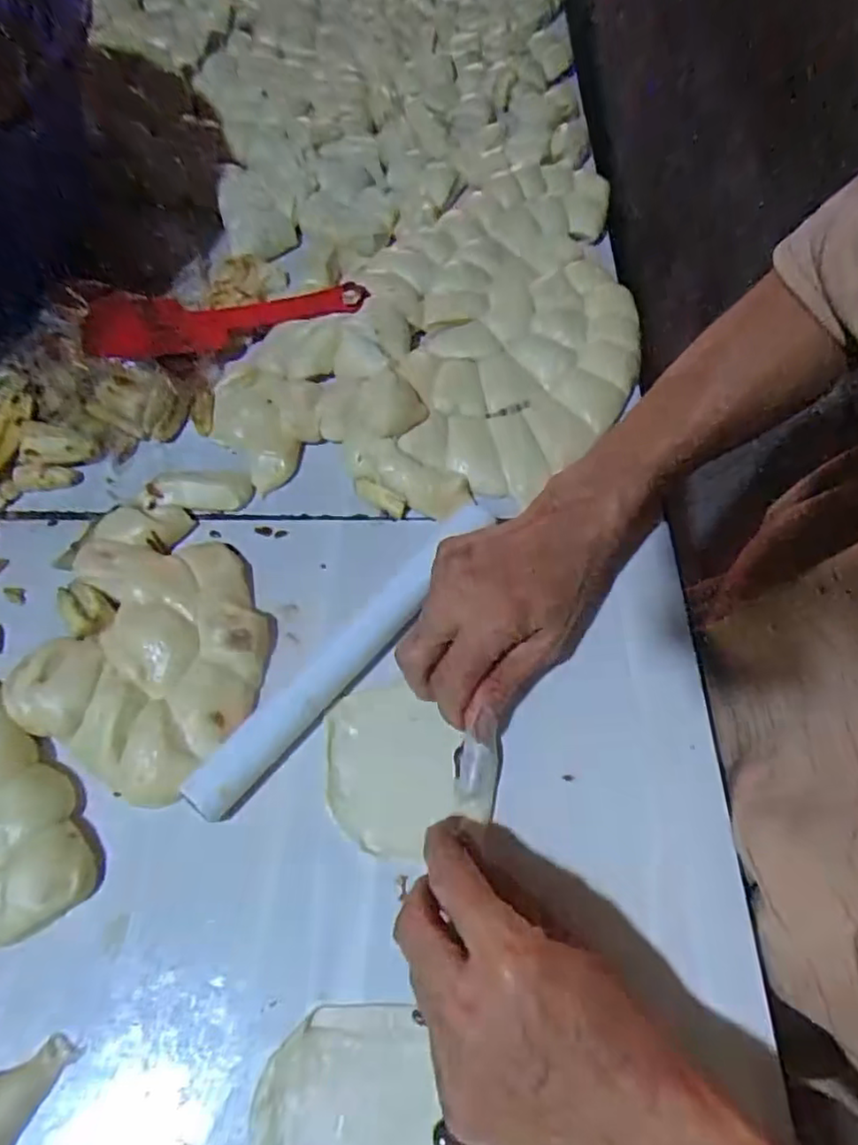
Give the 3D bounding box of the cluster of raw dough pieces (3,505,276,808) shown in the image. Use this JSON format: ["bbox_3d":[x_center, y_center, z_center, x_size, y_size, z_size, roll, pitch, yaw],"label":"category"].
[{"bbox_3d":[-0.161,0.035,0.354,0.146,0.022,0.139,29,65,13],"label":"cluster of raw dough pieces"}]

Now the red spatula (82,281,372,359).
[{"bbox_3d":[-0.144,-0.183,0.454,0.195,0.023,0.050,-8,63,-6],"label":"red spatula"}]

